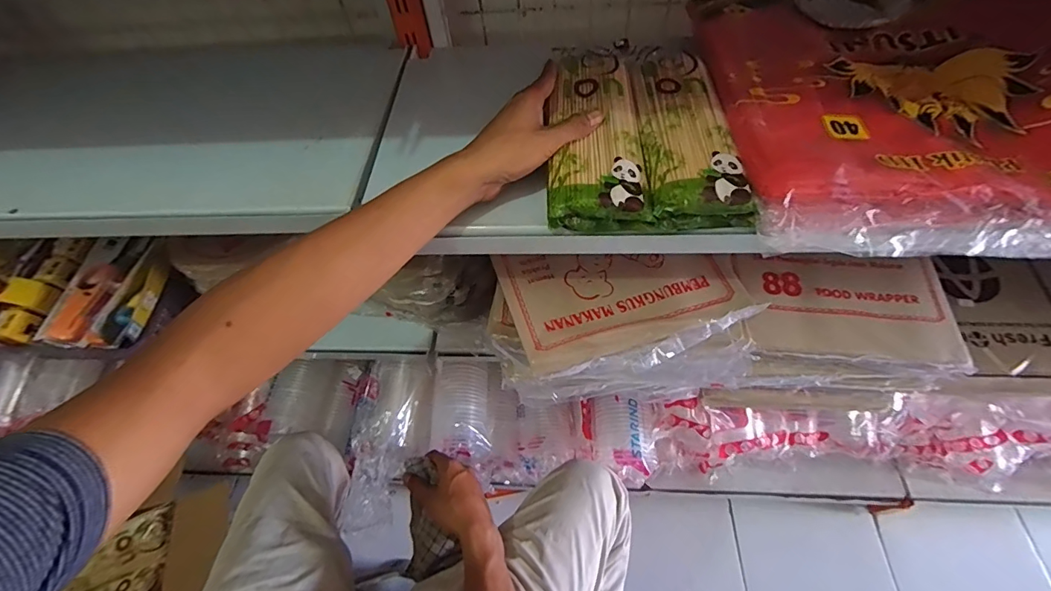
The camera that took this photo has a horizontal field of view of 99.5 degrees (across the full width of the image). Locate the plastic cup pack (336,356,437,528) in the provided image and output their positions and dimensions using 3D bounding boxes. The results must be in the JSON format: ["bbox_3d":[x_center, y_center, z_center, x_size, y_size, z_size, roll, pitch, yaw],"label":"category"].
[{"bbox_3d":[-0.221,0.237,0.731,0.113,0.092,0.253,0,58,5],"label":"plastic cup pack"}]

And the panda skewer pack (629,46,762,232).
[{"bbox_3d":[0.152,-0.155,0.430,0.088,0.042,0.211,0,57,5],"label":"panda skewer pack"}]

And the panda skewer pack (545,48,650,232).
[{"bbox_3d":[0.065,-0.158,0.429,0.083,0.034,0.211,0,63,5],"label":"panda skewer pack"}]

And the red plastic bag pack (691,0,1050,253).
[{"bbox_3d":[0.393,-0.200,0.408,0.410,0.080,0.346,-2,57,4],"label":"red plastic bag pack"}]

